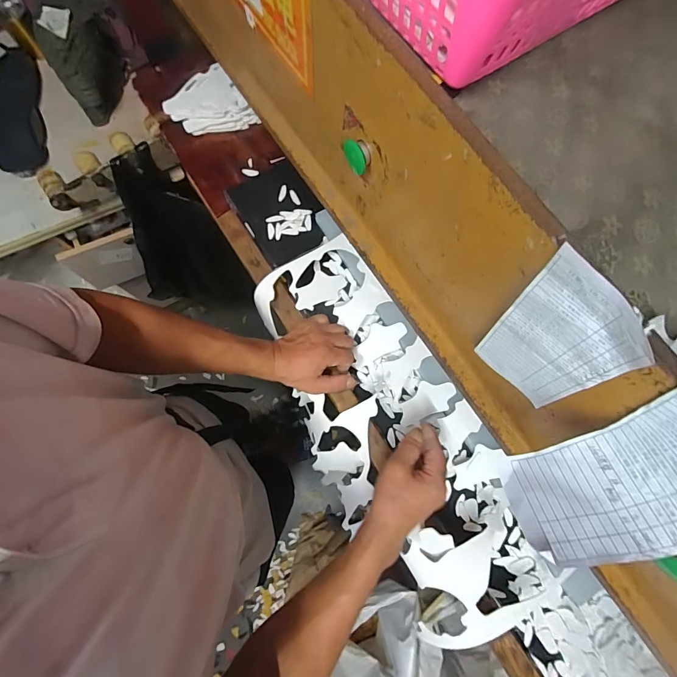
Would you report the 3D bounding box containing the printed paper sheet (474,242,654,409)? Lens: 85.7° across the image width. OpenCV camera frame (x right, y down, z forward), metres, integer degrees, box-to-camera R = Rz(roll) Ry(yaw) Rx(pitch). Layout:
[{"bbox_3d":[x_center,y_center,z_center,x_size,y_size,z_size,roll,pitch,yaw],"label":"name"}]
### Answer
[{"bbox_3d":[0.185,0.009,0.326,0.014,0.198,0.091,-38,71,-12],"label":"printed paper sheet"}]

